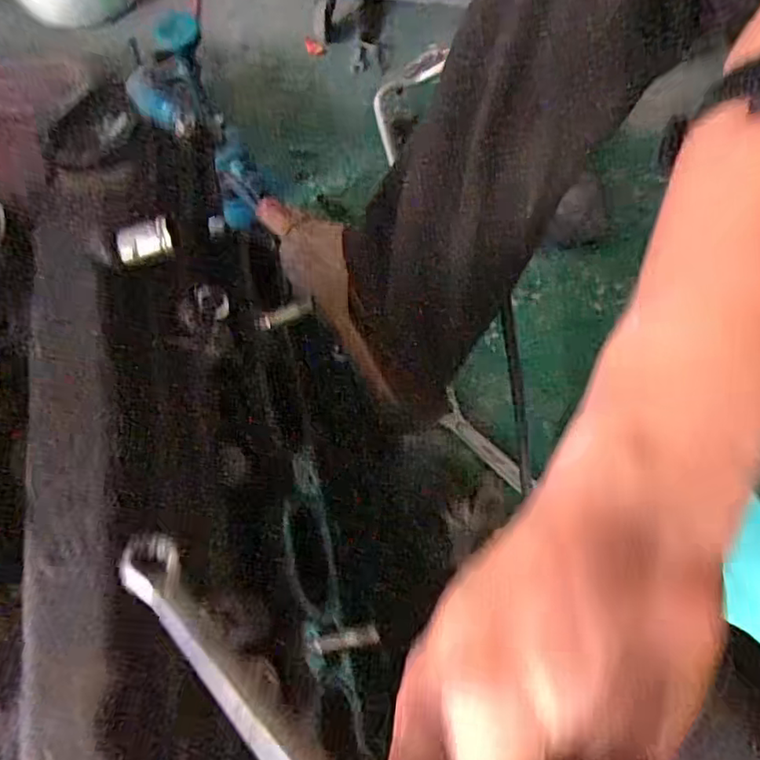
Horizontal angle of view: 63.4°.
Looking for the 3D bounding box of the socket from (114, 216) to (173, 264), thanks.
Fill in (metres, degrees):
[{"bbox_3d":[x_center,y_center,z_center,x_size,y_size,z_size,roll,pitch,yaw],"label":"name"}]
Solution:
[{"bbox_3d":[-0.111,-0.067,0.286,0.027,0.015,0.016,-15,67,-5],"label":"socket"}]

